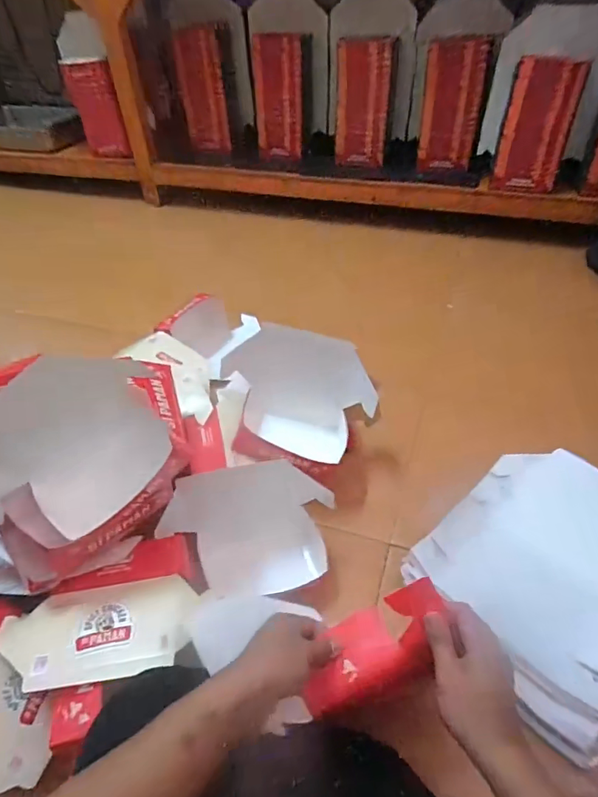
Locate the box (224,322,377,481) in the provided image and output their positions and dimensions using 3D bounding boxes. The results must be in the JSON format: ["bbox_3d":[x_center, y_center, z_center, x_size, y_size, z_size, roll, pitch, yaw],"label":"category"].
[{"bbox_3d":[-0.009,0.006,0.852,0.283,0.175,0.189,4,44,8],"label":"box"}]

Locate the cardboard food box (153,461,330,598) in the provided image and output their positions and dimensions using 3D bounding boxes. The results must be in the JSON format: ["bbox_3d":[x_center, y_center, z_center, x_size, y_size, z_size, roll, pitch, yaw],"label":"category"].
[{"bbox_3d":[-0.089,0.213,0.768,0.233,0.203,0.045,-8,-1,-3],"label":"cardboard food box"}]

